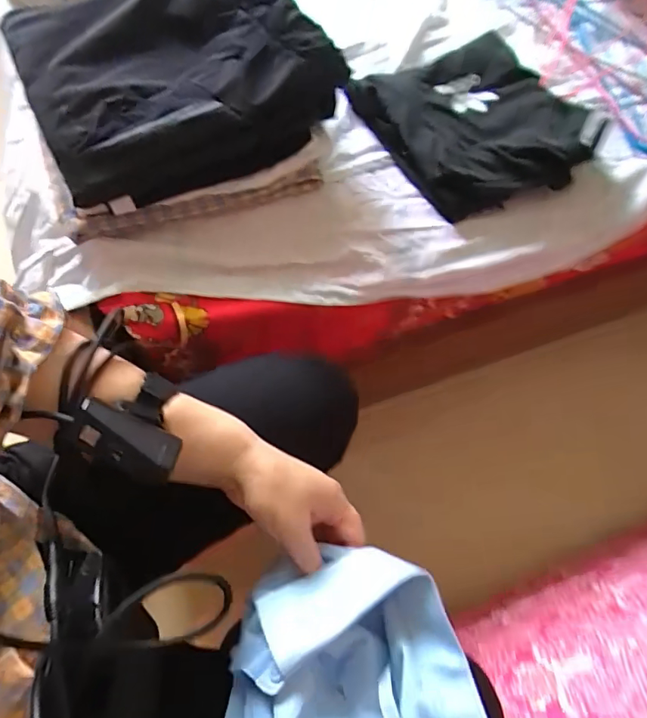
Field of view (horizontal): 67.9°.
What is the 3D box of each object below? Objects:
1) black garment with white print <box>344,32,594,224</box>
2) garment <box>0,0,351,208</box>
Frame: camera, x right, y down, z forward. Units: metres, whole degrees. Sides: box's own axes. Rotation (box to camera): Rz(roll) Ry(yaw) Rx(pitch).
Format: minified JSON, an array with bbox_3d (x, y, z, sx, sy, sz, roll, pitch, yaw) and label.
[{"bbox_3d":[0.178,-0.283,0.581,0.230,0.047,0.226,-22,70,-12],"label":"black garment with white print"},{"bbox_3d":[-0.145,-0.294,0.500,0.297,0.094,0.207,-22,70,-12],"label":"garment"}]

